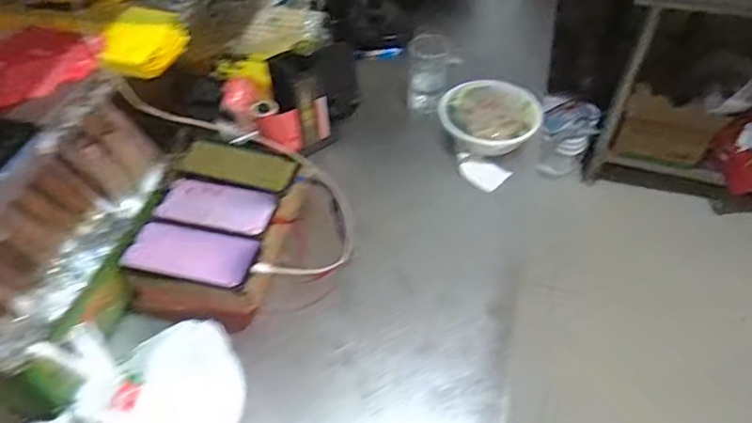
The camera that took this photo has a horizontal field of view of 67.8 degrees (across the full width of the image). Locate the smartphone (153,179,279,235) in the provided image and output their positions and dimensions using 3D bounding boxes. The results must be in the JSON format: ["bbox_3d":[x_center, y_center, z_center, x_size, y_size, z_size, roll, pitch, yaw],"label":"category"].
[{"bbox_3d":[-0.206,-0.009,0.723,0.145,0.015,0.069,6,48,8],"label":"smartphone"}]

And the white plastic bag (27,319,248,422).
[{"bbox_3d":[-0.236,0.193,0.566,0.195,0.132,0.157,-26,51,-20],"label":"white plastic bag"}]

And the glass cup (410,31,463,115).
[{"bbox_3d":[0.107,-0.242,1.007,0.090,0.110,0.095,0,47,2],"label":"glass cup"}]

